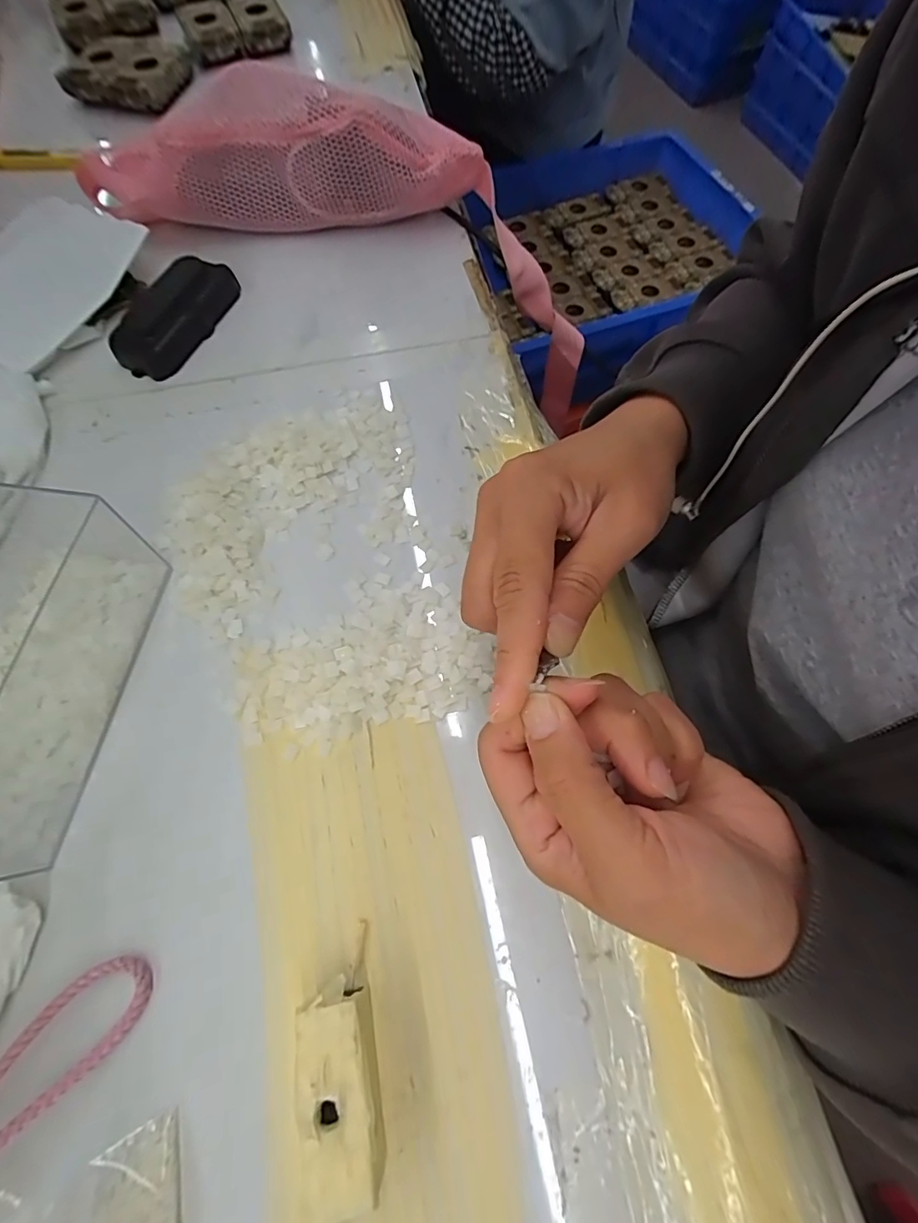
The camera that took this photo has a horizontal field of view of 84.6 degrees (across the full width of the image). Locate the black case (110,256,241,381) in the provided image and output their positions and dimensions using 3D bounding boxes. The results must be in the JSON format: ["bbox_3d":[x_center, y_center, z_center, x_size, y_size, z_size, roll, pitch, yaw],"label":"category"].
[{"bbox_3d":[-0.209,-0.222,0.373,0.047,0.030,0.106,21,69,8],"label":"black case"}]

